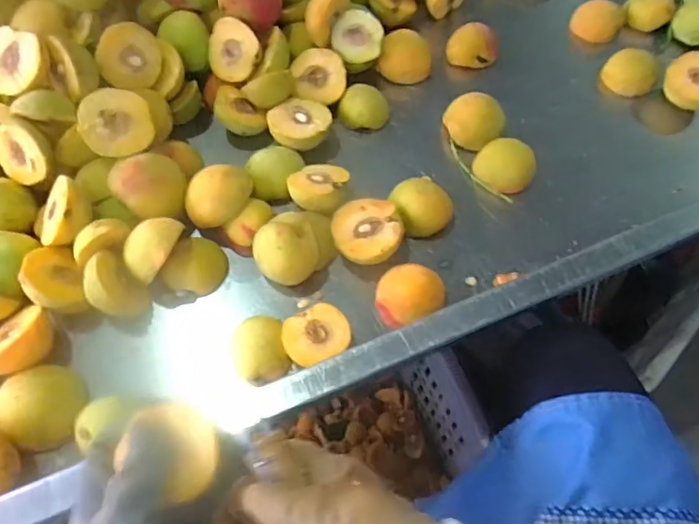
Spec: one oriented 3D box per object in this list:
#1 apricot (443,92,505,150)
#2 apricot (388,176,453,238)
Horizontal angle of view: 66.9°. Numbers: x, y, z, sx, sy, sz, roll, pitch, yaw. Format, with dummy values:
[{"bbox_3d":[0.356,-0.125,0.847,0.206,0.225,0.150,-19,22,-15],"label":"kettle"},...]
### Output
[{"bbox_3d":[0.133,-0.148,0.566,0.064,0.040,0.055,14,61,8],"label":"apricot"},{"bbox_3d":[0.071,-0.053,0.513,0.053,0.031,0.055,0,60,0],"label":"apricot"}]

